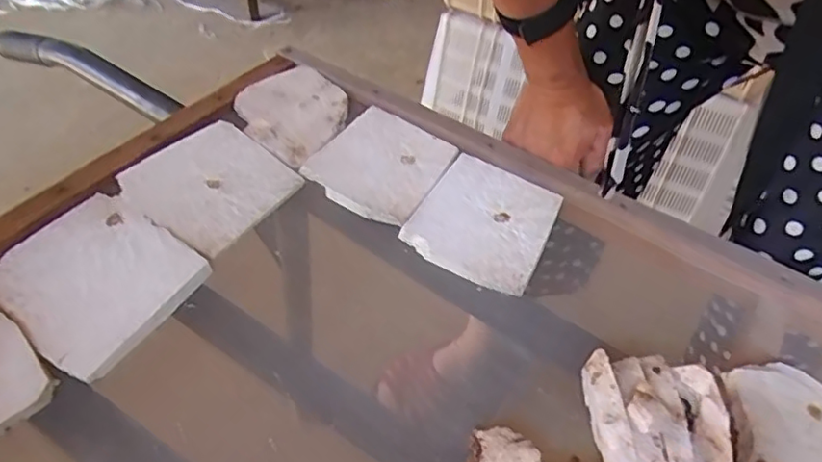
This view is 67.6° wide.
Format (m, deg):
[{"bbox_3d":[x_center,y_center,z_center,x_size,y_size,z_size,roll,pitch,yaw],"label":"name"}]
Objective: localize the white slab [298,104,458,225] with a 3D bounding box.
[{"bbox_3d":[-0.026,-0.059,0.531,0.100,0.021,0.109,23,46,19],"label":"white slab"}]

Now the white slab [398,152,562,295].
[{"bbox_3d":[0.060,-0.009,0.498,0.102,0.007,0.112,25,55,17],"label":"white slab"}]

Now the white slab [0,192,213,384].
[{"bbox_3d":[-0.215,0.031,0.419,0.113,0.009,0.110,30,52,14],"label":"white slab"}]

